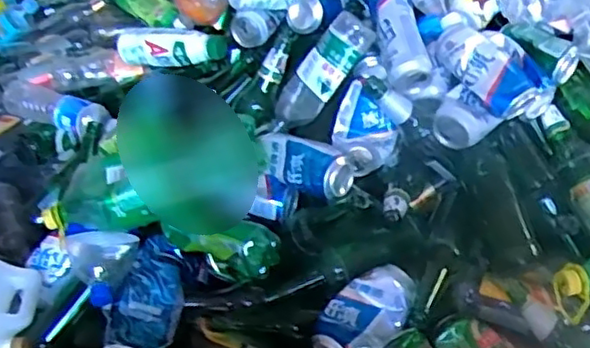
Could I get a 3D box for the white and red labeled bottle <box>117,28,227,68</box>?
[{"bbox_3d":[-0.215,-0.217,1.130,0.205,0.056,0.045,10,47,17],"label":"white and red labeled bottle"}]

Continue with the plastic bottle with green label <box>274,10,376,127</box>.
[{"bbox_3d":[0.044,-0.150,0.993,0.055,0.193,0.076,21,32,-33],"label":"plastic bottle with green label"}]

